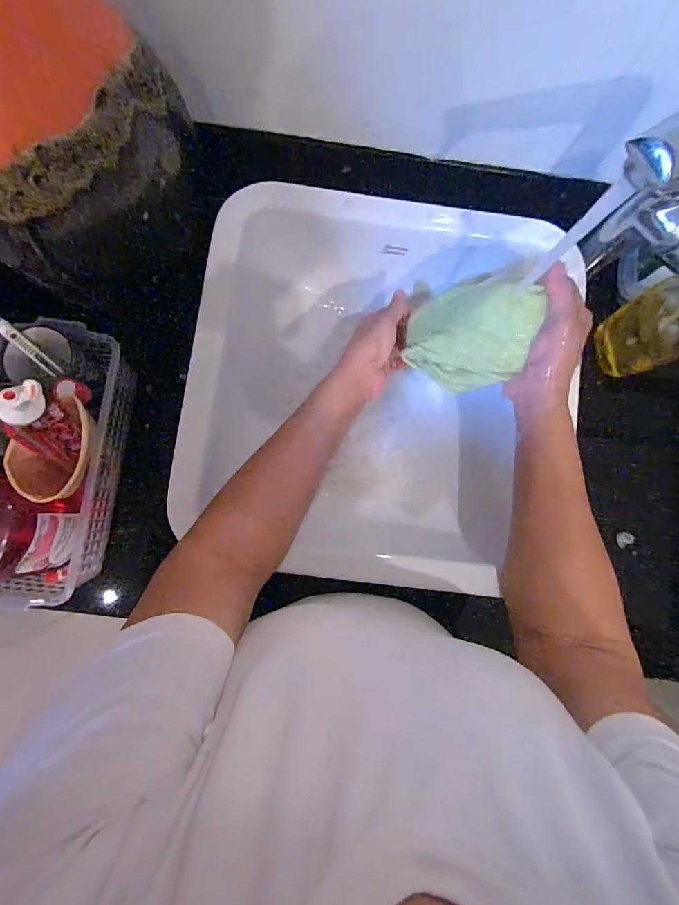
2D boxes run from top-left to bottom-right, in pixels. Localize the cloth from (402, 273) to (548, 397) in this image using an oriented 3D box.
[{"bbox_3d":[0.127,-0.118,0.391,0.119,0.091,0.086,32,83,1],"label":"cloth"}]

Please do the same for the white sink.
[{"bbox_3d":[0.032,-0.079,0.454,0.355,0.117,0.359,10,83,-2],"label":"white sink"}]

